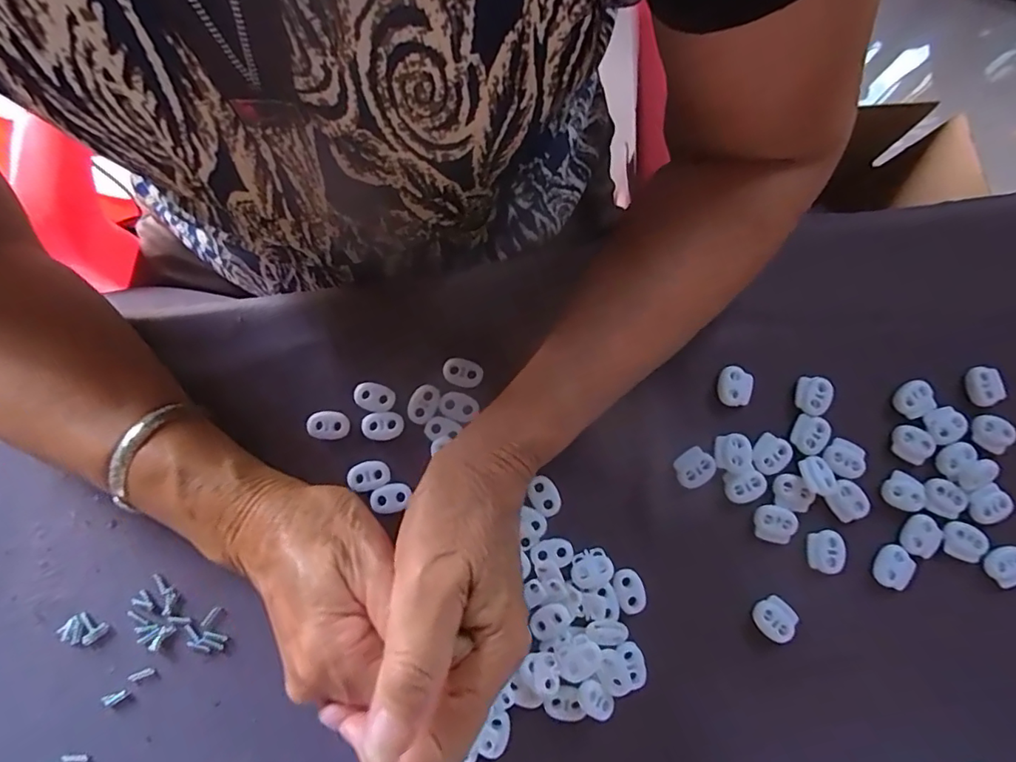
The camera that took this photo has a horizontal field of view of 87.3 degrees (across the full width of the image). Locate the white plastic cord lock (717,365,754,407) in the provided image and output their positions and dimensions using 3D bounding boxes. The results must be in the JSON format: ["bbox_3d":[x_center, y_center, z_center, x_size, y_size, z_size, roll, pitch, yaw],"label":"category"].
[{"bbox_3d":[0.129,0.003,0.301,0.018,0.004,0.022,16,80,2],"label":"white plastic cord lock"}]

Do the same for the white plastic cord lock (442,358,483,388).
[{"bbox_3d":[-0.026,-0.005,0.299,0.023,0.004,0.015,13,80,1],"label":"white plastic cord lock"}]

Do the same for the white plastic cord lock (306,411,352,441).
[{"bbox_3d":[-0.099,0.024,0.292,0.022,0.004,0.016,-2,80,-1],"label":"white plastic cord lock"}]

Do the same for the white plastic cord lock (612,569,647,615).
[{"bbox_3d":[0.064,0.111,0.280,0.015,0.004,0.023,-18,81,-4],"label":"white plastic cord lock"}]

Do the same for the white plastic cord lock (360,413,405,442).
[{"bbox_3d":[-0.069,0.025,0.292,0.023,0.004,0.015,2,80,-1],"label":"white plastic cord lock"}]

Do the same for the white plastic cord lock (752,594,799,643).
[{"bbox_3d":[0.142,0.126,0.281,0.019,0.004,0.022,-44,83,-8],"label":"white plastic cord lock"}]

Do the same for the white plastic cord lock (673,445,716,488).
[{"bbox_3d":[0.103,0.048,0.293,0.022,0.004,0.019,-36,82,-7],"label":"white plastic cord lock"}]

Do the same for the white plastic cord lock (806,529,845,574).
[{"bbox_3d":[0.172,0.092,0.287,0.018,0.004,0.022,1,80,-1],"label":"white plastic cord lock"}]

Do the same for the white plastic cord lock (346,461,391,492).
[{"bbox_3d":[-0.075,0.051,0.288,0.023,0.004,0.015,-13,80,-3],"label":"white plastic cord lock"}]

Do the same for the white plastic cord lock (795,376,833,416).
[{"bbox_3d":[0.173,0.008,0.302,0.017,0.006,0.022,14,80,2],"label":"white plastic cord lock"}]

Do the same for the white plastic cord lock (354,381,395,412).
[{"bbox_3d":[-0.074,0.009,0.295,0.023,0.004,0.015,20,80,2],"label":"white plastic cord lock"}]

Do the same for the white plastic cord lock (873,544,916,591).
[{"bbox_3d":[0.209,0.101,0.288,0.020,0.004,0.022,39,82,6],"label":"white plastic cord lock"}]

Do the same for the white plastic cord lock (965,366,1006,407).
[{"bbox_3d":[0.272,0.003,0.302,0.012,0.012,0.022,-2,80,-1],"label":"white plastic cord lock"}]

